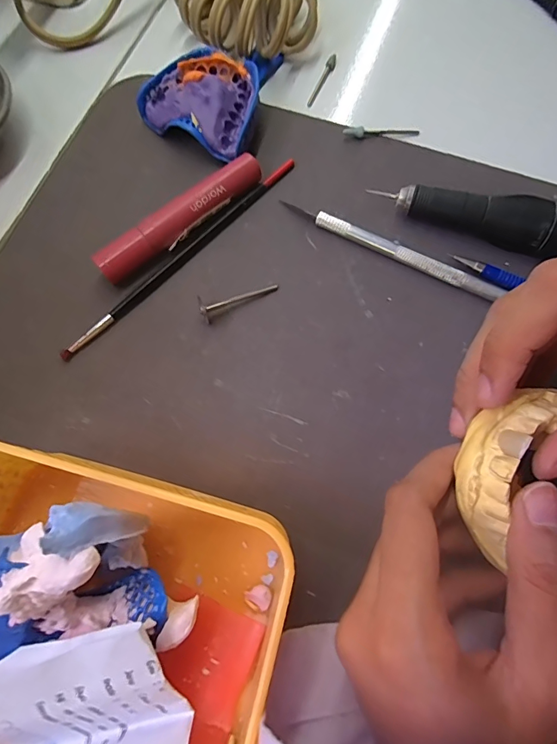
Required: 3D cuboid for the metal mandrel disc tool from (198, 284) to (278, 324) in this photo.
[{"bbox_3d":[-0.021,-0.041,0.215,0.044,0.013,0.009,-28,74,-8],"label":"metal mandrel disc tool"}]

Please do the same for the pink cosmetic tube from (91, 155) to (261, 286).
[{"bbox_3d":[-0.054,-0.085,0.225,0.105,0.020,0.015,-40,76,-10],"label":"pink cosmetic tube"}]

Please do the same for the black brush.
[{"bbox_3d":[-0.052,-0.067,0.227,0.007,0.006,0.170,43,79,13],"label":"black brush"}]

